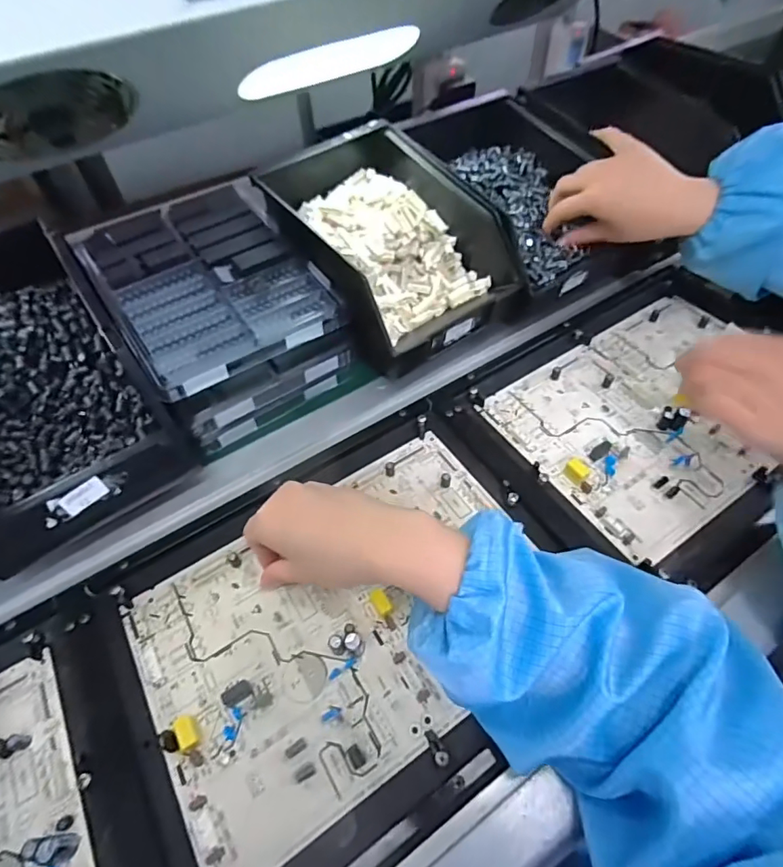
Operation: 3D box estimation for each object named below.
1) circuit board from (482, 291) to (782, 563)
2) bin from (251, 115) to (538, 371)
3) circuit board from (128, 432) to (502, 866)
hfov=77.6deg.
[{"bbox_3d":[0.251,-0.027,0.460,0.276,0.014,0.199,-29,56,-17],"label":"circuit board"},{"bbox_3d":[0.001,-0.188,0.479,0.169,0.105,0.228,-27,56,-17],"label":"bin"},{"bbox_3d":[-0.031,0.128,0.355,0.282,0.017,0.195,-30,56,-18],"label":"circuit board"}]

